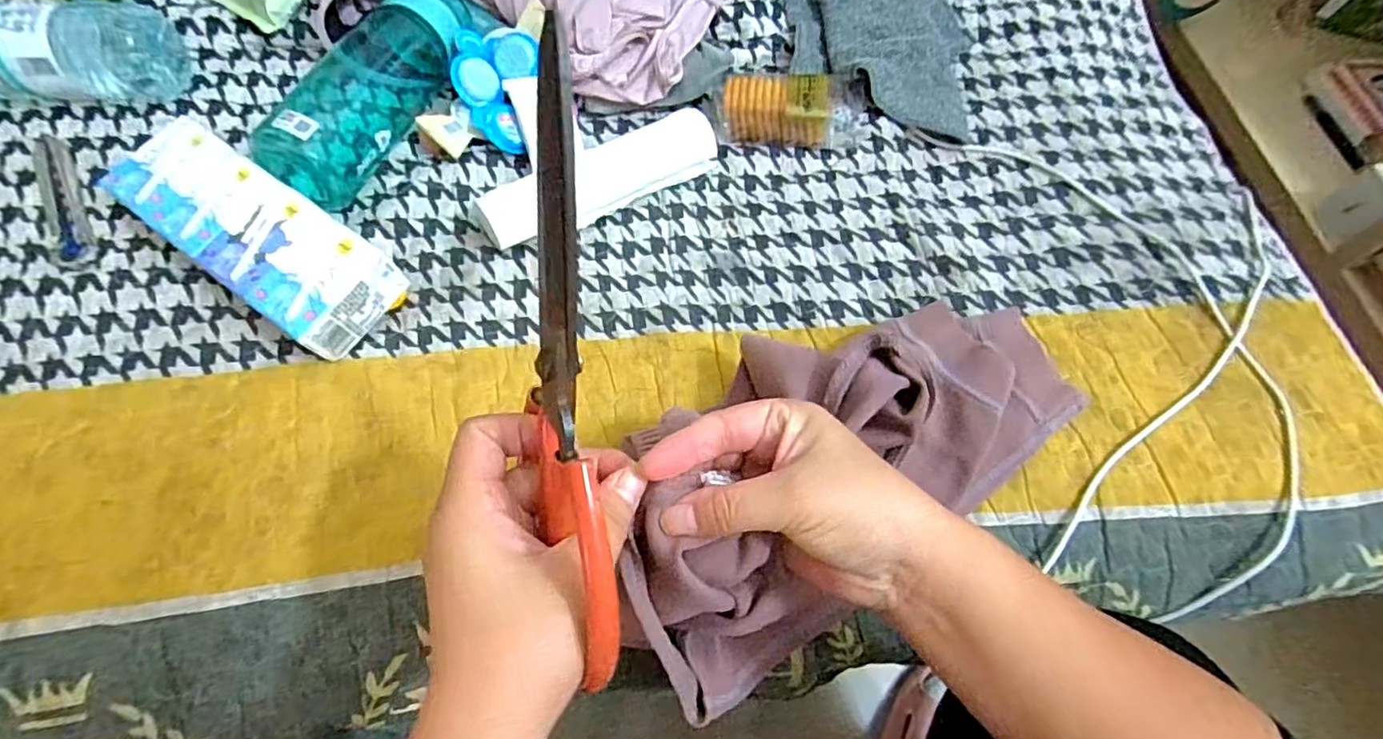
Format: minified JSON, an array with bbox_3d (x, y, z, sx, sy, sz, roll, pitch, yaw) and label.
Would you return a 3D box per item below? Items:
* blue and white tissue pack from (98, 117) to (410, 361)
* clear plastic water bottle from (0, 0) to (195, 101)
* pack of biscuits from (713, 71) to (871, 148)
[{"bbox_3d":[-0.292,-0.092,0.414,0.209,0.043,0.072,34,67,12],"label":"blue and white tissue pack"},{"bbox_3d":[-0.512,-0.237,0.464,0.229,0.059,0.071,1,65,-3],"label":"clear plastic water bottle"},{"bbox_3d":[0.084,-0.213,0.518,0.129,0.043,0.051,-2,65,-4],"label":"pack of biscuits"}]

